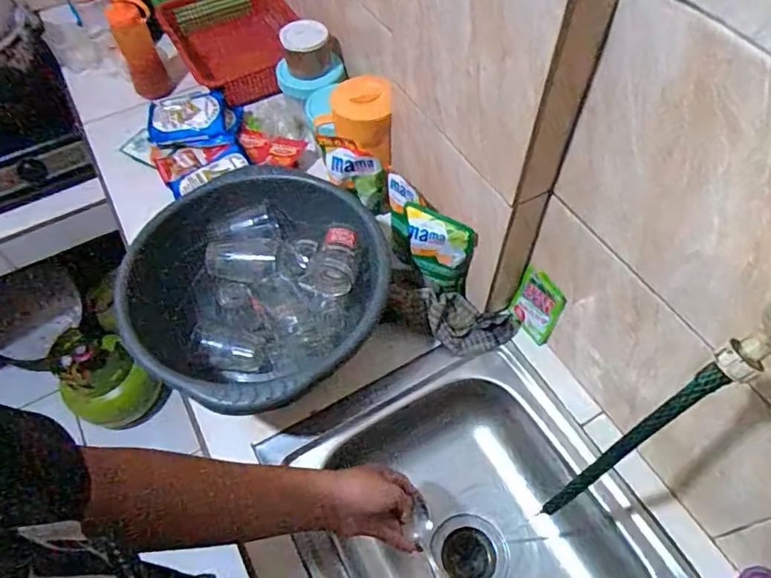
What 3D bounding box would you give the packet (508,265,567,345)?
[{"bbox_3d":[0.223,0.025,0.790,0.007,0.108,0.073,-25,57,-30],"label":"packet"}]

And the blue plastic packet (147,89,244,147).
[{"bbox_3d":[-0.384,-0.347,1.087,0.185,0.054,0.141,2,56,3],"label":"blue plastic packet"}]

